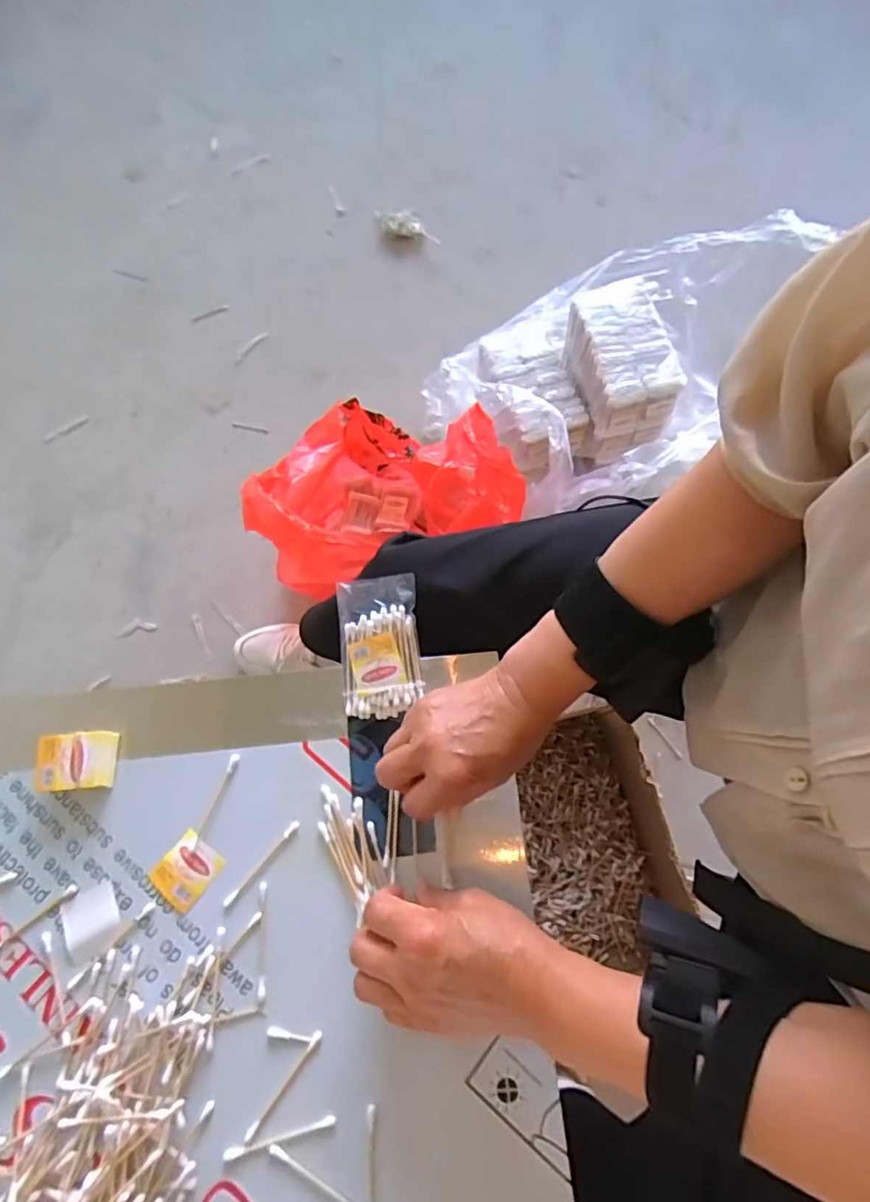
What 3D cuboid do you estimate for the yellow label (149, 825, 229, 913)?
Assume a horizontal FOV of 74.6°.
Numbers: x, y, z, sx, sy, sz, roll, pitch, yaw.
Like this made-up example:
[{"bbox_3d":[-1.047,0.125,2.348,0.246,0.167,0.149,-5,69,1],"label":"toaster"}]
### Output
[{"bbox_3d":[-0.183,0.198,0.421,0.039,0.004,0.045,38,75,12],"label":"yellow label"}]

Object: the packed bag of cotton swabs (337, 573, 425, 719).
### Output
[{"bbox_3d":[-0.044,0.036,0.461,0.061,0.023,0.111,-5,71,-1],"label":"packed bag of cotton swabs"}]

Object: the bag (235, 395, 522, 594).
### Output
[{"bbox_3d":[-0.084,-0.170,0.860,0.355,0.220,0.272,-14,72,-4],"label":"bag"}]

